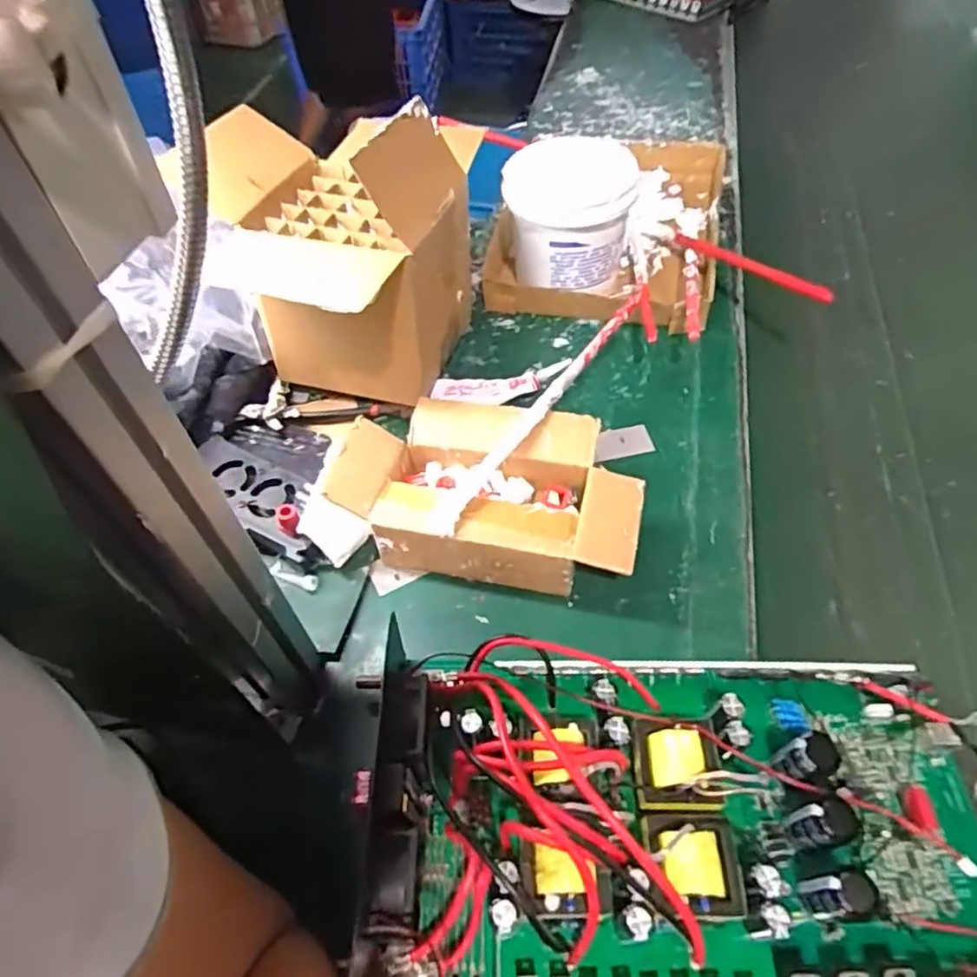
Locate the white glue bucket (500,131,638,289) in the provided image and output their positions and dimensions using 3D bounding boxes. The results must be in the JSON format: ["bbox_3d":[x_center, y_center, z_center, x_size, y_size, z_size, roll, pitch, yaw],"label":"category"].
[{"bbox_3d":[0.077,-0.270,0.632,0.120,0.097,0.108,1,56,4],"label":"white glue bucket"}]

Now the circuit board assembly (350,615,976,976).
[{"bbox_3d":[0.120,0.176,0.360,0.366,0.083,0.195,-4,54,2],"label":"circuit board assembly"}]

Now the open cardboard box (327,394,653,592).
[{"bbox_3d":[0.003,0.002,0.492,0.217,0.068,0.131,6,55,10],"label":"open cardboard box"}]

